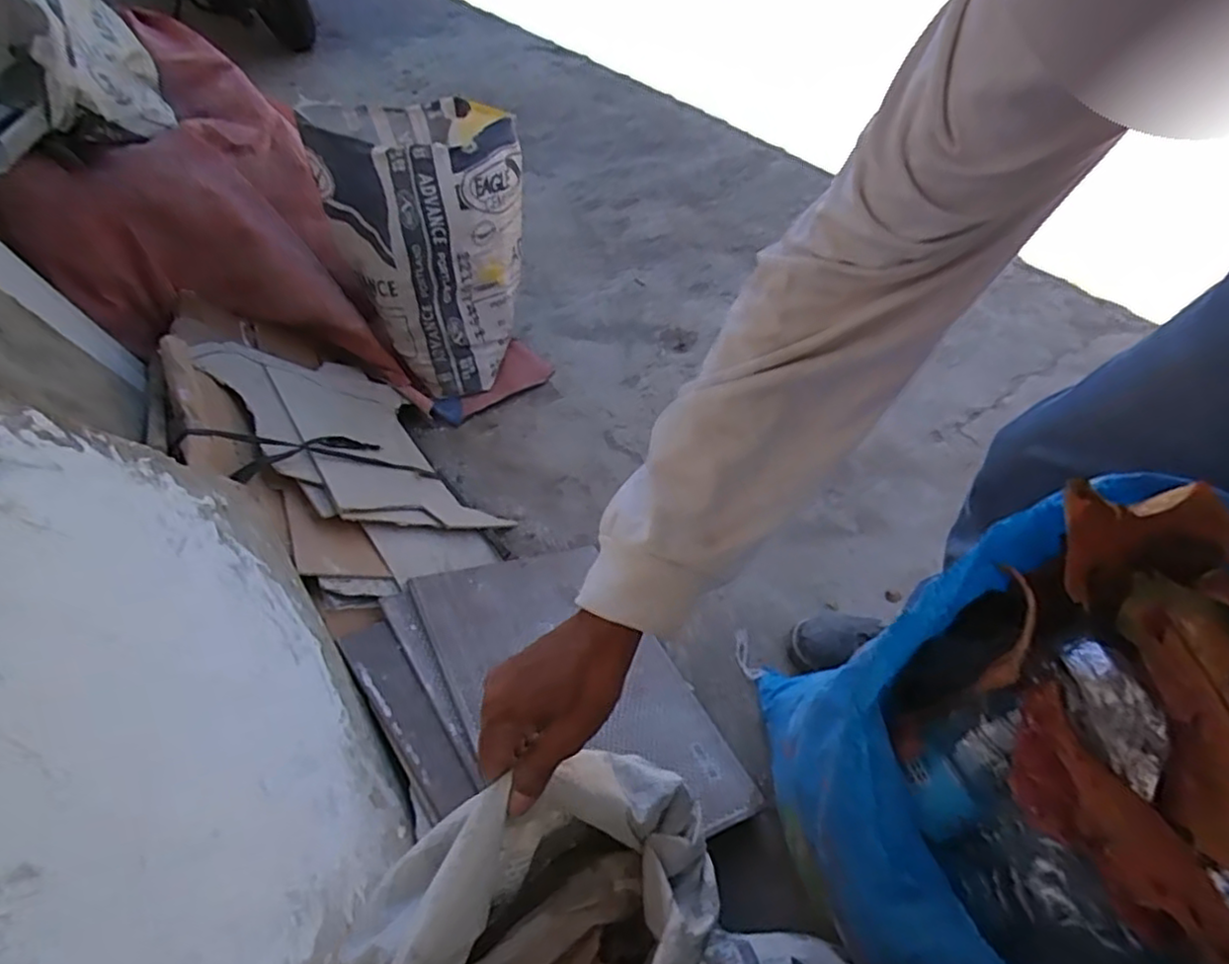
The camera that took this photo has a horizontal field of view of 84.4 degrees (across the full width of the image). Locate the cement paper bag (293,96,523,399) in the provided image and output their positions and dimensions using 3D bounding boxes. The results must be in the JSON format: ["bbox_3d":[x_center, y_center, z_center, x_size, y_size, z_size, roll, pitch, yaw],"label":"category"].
[{"bbox_3d":[-0.316,-0.419,1.271,0.322,0.437,0.279,-22,50,-16],"label":"cement paper bag"}]

